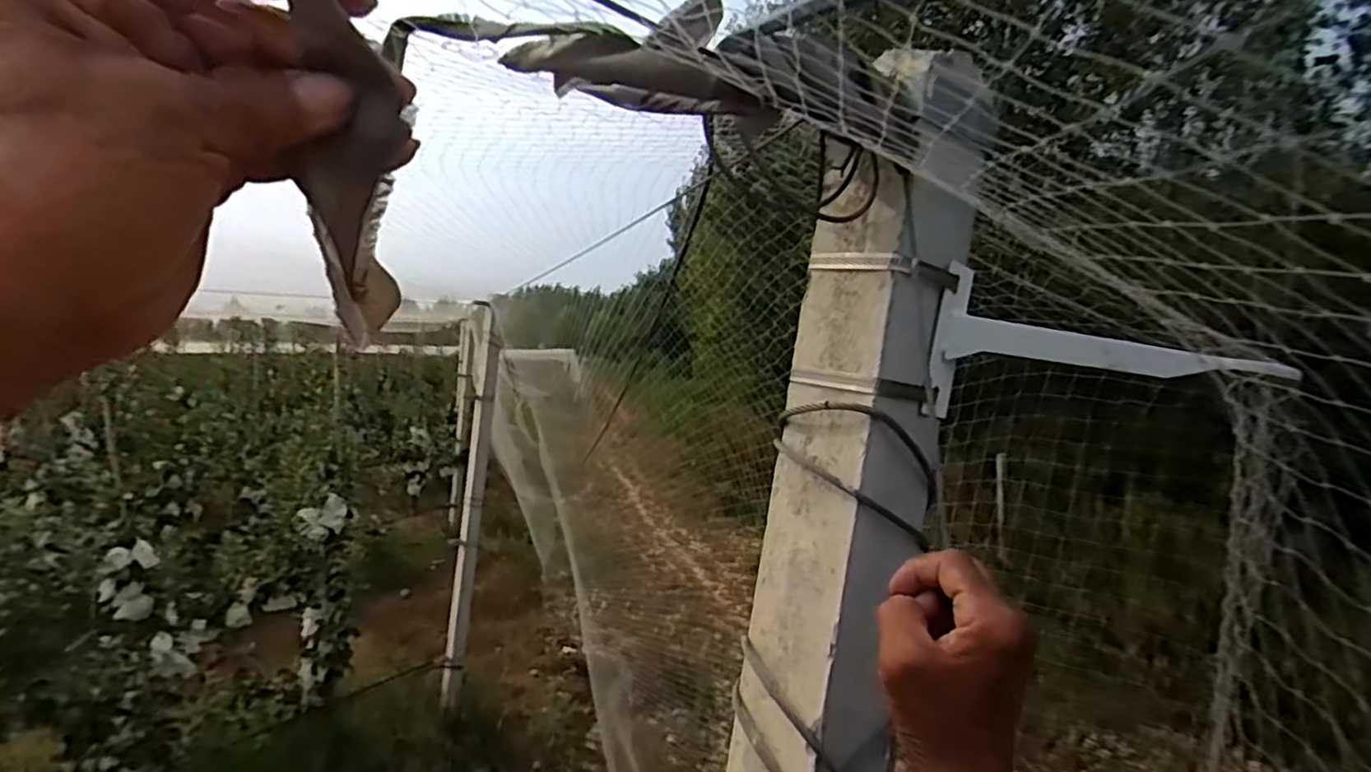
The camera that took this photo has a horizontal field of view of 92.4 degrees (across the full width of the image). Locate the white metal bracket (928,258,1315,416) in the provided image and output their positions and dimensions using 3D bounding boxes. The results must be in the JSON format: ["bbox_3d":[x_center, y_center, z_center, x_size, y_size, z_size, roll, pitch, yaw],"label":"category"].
[{"bbox_3d":[0.307,-0.025,0.495,0.233,0.098,0.048,4,6,14],"label":"white metal bracket"}]

